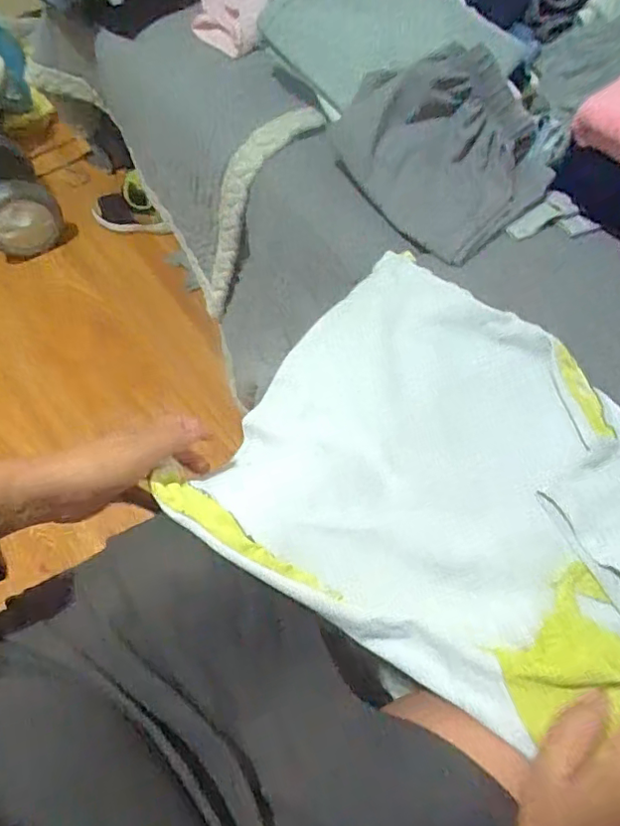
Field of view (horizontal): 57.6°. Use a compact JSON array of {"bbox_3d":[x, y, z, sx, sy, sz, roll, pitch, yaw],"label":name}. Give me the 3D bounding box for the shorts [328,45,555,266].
[{"bbox_3d":[0.144,-0.287,0.602,0.165,0.101,0.210,-35,65,-16],"label":"shorts"}]

